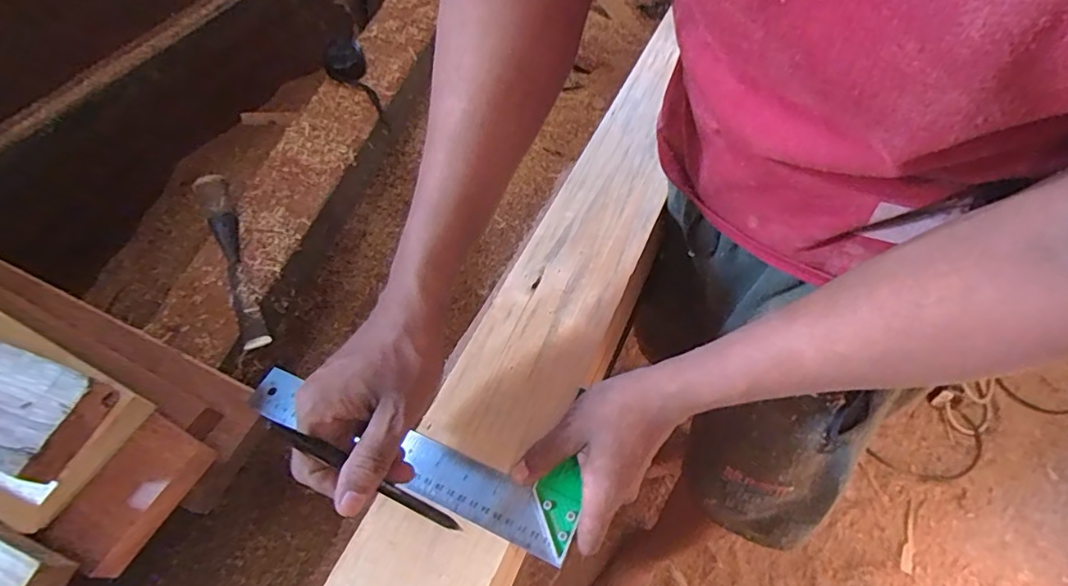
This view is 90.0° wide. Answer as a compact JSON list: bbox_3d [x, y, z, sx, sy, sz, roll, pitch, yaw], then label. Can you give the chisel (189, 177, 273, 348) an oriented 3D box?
[{"bbox_3d":[-0.373,-0.044,0.659,0.032,0.021,0.243,-22,73,-11],"label":"chisel"}]

